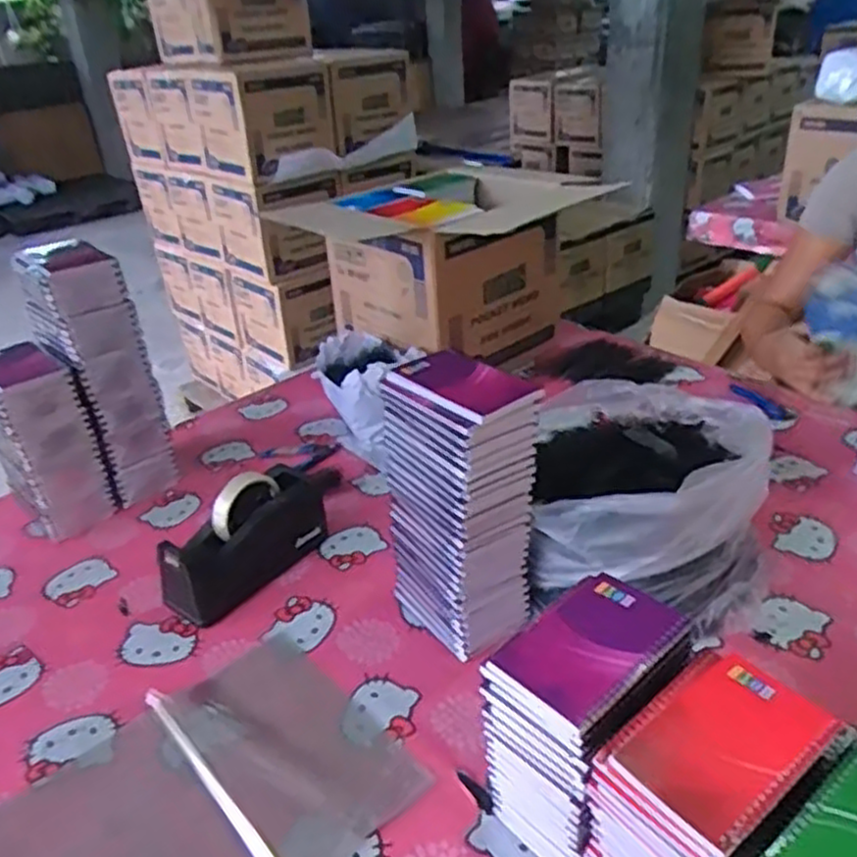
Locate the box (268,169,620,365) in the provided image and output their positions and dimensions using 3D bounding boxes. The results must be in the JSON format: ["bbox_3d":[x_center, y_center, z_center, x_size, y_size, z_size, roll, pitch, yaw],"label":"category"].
[{"bbox_3d":[0.036,-0.285,1.347,0.384,0.251,0.337,-28,38,-34],"label":"box"}]

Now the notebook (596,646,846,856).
[{"bbox_3d":[0.185,0.196,0.479,0.135,0.016,0.090,-26,37,-31],"label":"notebook"}]

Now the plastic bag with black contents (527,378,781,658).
[{"bbox_3d":[0.253,0.065,0.888,0.248,0.163,0.326,2,30,9],"label":"plastic bag with black contents"}]

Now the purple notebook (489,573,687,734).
[{"bbox_3d":[0.117,0.153,0.542,0.124,0.015,0.084,-29,39,-35],"label":"purple notebook"}]

